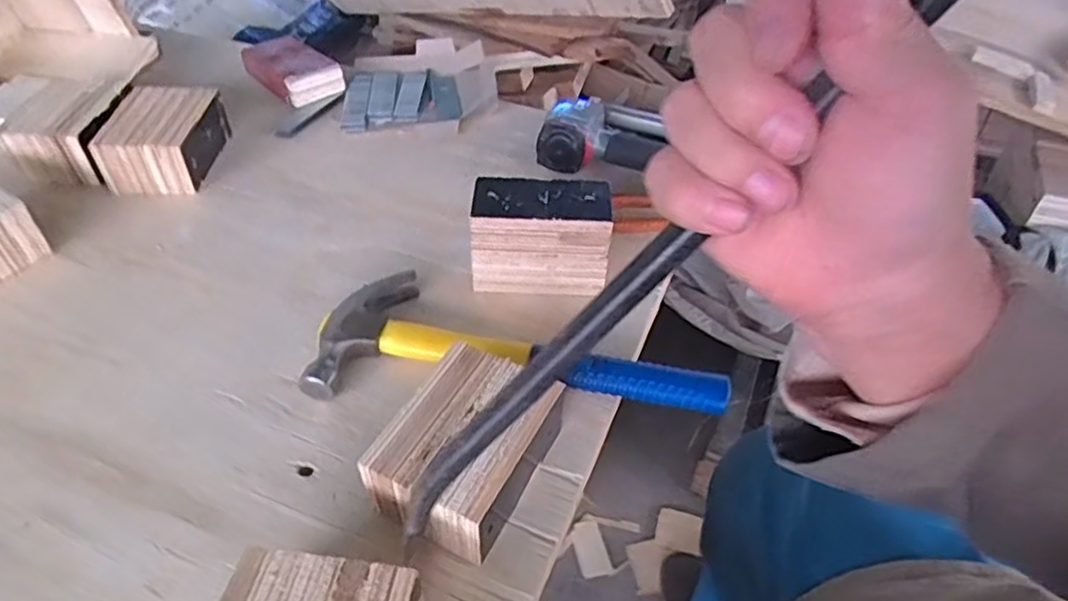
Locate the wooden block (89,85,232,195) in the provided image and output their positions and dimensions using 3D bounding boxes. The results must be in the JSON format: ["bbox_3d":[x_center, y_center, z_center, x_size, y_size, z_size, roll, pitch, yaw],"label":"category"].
[{"bbox_3d":[-0.403,-0.177,0.745,0.102,0.058,0.121,1,45,0],"label":"wooden block"}]

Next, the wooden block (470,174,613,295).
[{"bbox_3d":[0.007,-0.056,0.614,0.120,0.089,0.064,4,46,3],"label":"wooden block"}]

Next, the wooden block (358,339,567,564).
[{"bbox_3d":[-0.044,0.103,0.477,0.090,0.063,0.123,18,48,17],"label":"wooden block"}]

